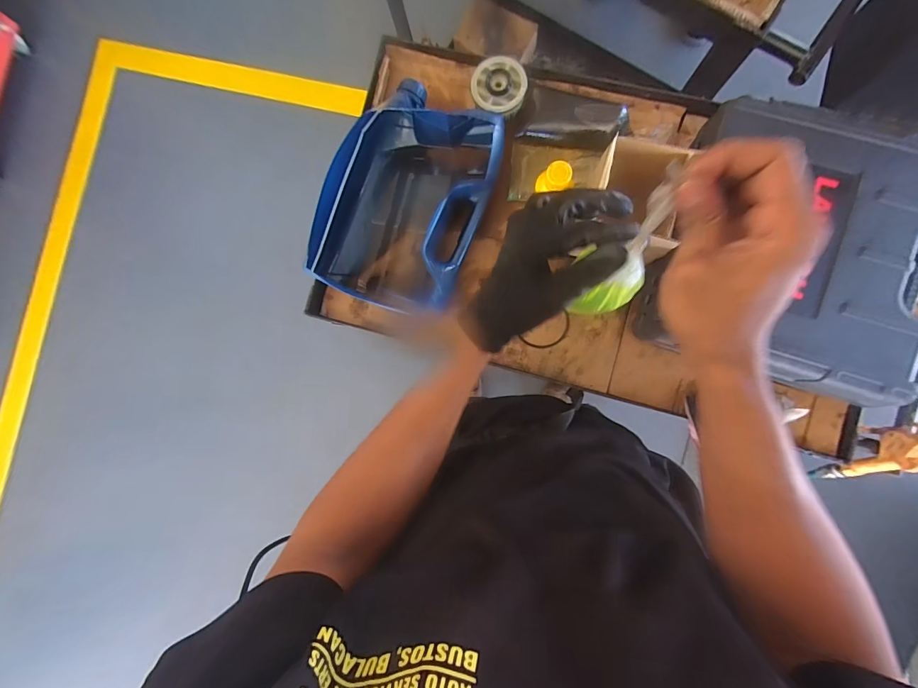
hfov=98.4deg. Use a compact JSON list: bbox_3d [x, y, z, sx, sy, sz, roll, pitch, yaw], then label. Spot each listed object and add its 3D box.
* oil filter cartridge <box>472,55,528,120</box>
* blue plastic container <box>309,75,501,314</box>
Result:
[{"bbox_3d":[0.062,-0.384,0.609,0.082,0.066,0.079,0,88,6],"label":"oil filter cartridge"},{"bbox_3d":[-0.075,-0.214,0.622,0.227,0.144,0.308,21,90,6],"label":"blue plastic container"}]

